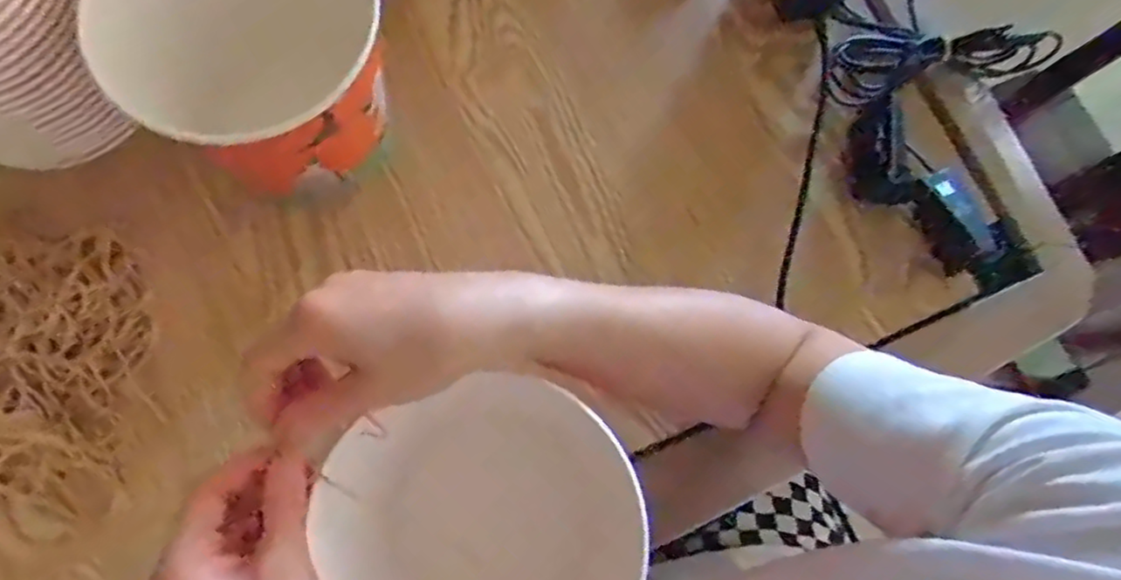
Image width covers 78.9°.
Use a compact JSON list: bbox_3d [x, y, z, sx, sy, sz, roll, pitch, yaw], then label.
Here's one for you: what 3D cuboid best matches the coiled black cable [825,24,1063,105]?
[{"bbox_3d":[0.305,-0.189,0.544,0.208,0.064,0.052,-11,72,-16],"label":"coiled black cable"}]

